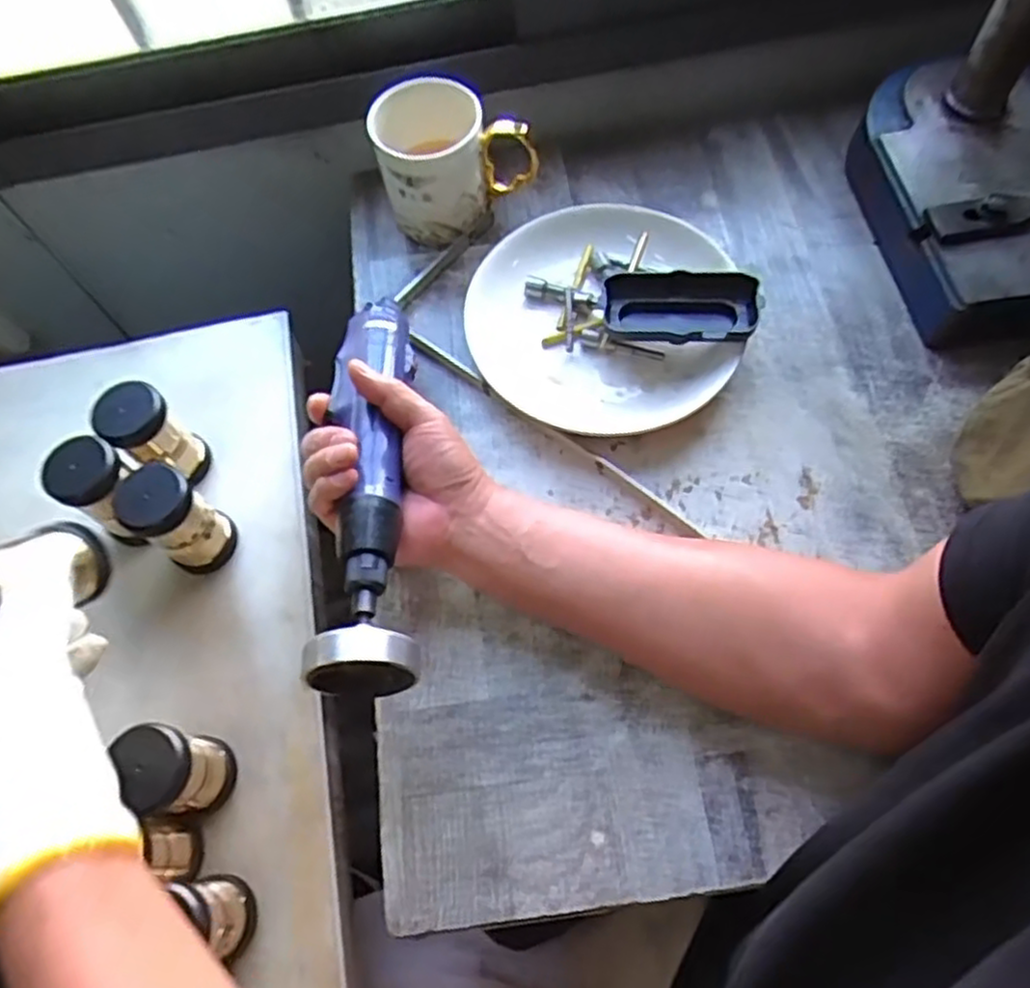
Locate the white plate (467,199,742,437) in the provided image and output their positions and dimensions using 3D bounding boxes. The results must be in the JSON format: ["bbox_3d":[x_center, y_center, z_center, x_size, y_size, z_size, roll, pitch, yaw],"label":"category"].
[{"bbox_3d":[0.063,-0.132,0.552,0.192,0.042,0.193,-1,65,3],"label":"white plate"}]

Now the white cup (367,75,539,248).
[{"bbox_3d":[-0.050,-0.266,0.590,0.115,0.100,0.079,-18,66,-5],"label":"white cup"}]

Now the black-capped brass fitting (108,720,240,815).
[{"bbox_3d":[-0.194,0.158,0.420,0.043,0.069,0.045,5,66,5],"label":"black-capped brass fitting"}]

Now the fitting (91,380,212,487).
[{"bbox_3d":[-0.250,-0.039,0.510,0.040,0.081,0.044,-1,65,3],"label":"fitting"}]

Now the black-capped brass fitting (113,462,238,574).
[{"bbox_3d":[-0.222,0.018,0.488,0.038,0.094,0.045,34,71,17],"label":"black-capped brass fitting"}]

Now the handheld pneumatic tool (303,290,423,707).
[{"bbox_3d":[-0.088,-0.011,0.459,0.054,0.050,0.280,-5,57,1],"label":"handheld pneumatic tool"}]

